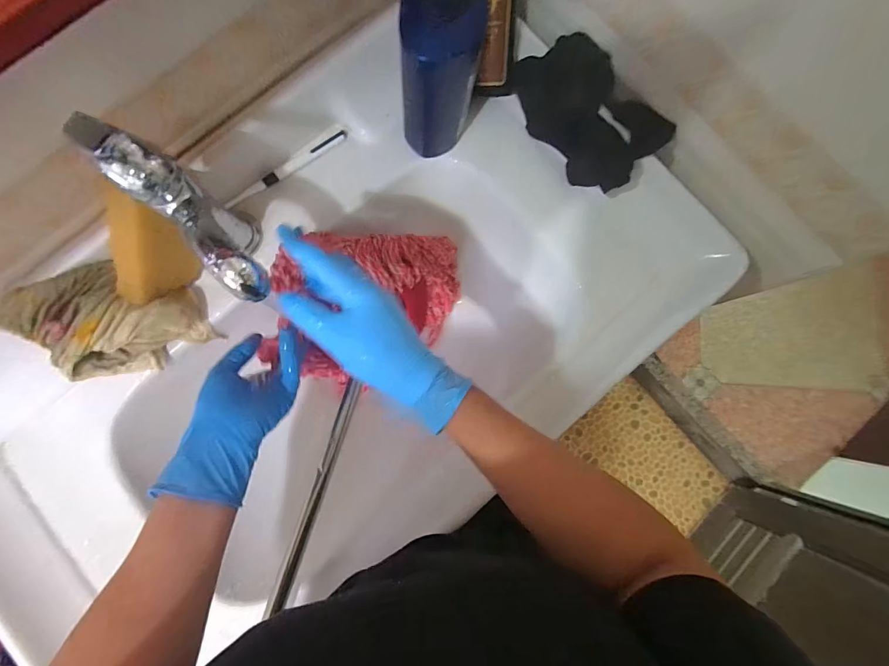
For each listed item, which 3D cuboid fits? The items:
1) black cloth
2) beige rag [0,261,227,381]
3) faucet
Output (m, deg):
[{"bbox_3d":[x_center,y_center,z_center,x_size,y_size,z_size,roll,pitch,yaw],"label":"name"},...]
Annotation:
[{"bbox_3d":[0.156,-0.253,0.467,0.102,0.028,0.181,-43,84,27],"label":"black cloth"},{"bbox_3d":[-0.343,-0.015,0.427,0.139,0.097,0.104,-31,85,-4],"label":"beige rag"},{"bbox_3d":[-0.203,-0.100,0.332,0.048,0.056,0.168,-45,103,-6],"label":"faucet"}]

